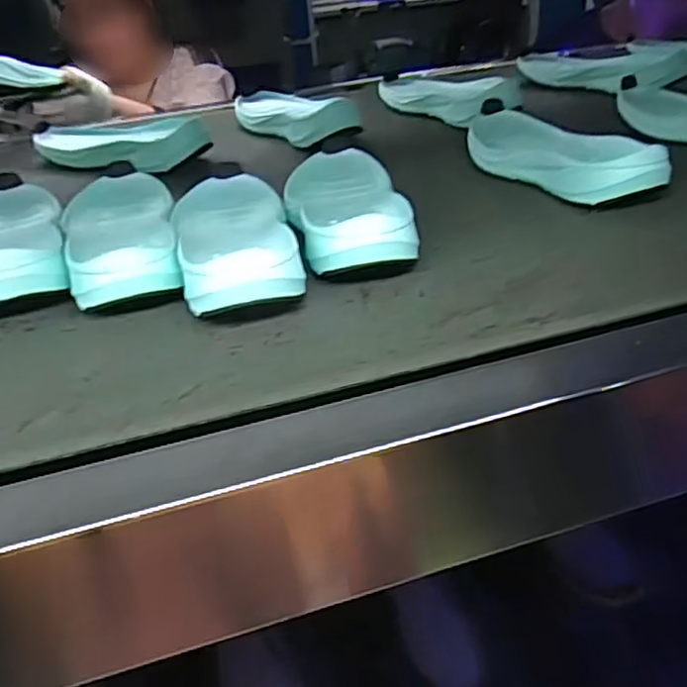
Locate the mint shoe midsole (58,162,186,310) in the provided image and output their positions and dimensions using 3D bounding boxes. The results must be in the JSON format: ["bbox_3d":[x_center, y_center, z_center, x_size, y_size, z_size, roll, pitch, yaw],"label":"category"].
[{"bbox_3d":[-0.177,-0.092,0.519,0.080,0.037,0.218,-14,33,-10],"label":"mint shoe midsole"}]

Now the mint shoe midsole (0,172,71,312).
[{"bbox_3d":[-0.260,-0.085,0.509,0.080,0.047,0.237,-21,35,-19],"label":"mint shoe midsole"}]

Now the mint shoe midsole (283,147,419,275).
[{"bbox_3d":[0.001,-0.114,0.521,0.088,0.044,0.222,-8,33,-1],"label":"mint shoe midsole"}]

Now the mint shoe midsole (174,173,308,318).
[{"bbox_3d":[-0.085,-0.081,0.484,0.091,0.041,0.211,-13,33,-9],"label":"mint shoe midsole"}]

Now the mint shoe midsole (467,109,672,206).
[{"bbox_3d":[0.183,-0.171,0.586,0.081,0.036,0.215,-17,34,-15],"label":"mint shoe midsole"}]

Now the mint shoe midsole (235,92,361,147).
[{"bbox_3d":[-0.067,-0.276,0.790,0.082,0.043,0.224,-20,35,-18],"label":"mint shoe midsole"}]

